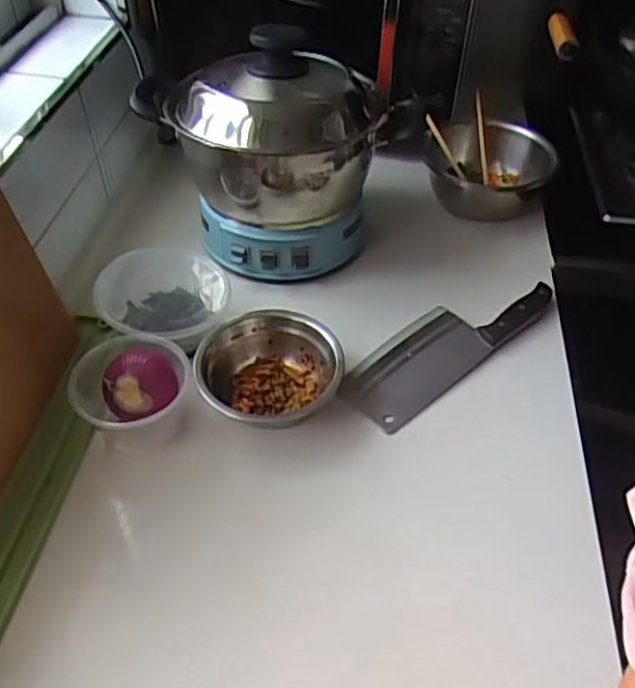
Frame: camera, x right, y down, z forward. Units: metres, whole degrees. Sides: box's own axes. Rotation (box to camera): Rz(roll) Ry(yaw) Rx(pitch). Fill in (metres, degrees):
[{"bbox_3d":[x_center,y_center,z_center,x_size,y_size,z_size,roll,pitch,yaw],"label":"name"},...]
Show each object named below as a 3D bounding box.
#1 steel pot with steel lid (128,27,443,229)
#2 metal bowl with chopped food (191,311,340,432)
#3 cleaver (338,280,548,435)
[{"bbox_3d":[-0.048,-0.271,0.785,0.258,0.184,0.252,0,47,0],"label":"steel pot with steel lid"},{"bbox_3d":[-0.047,0.032,0.695,0.140,0.074,0.136,0,47,0],"label":"metal bowl with chopped food"},{"bbox_3d":[0.147,-0.005,0.760,0.281,0.020,0.092,-31,55,-27],"label":"cleaver"}]

